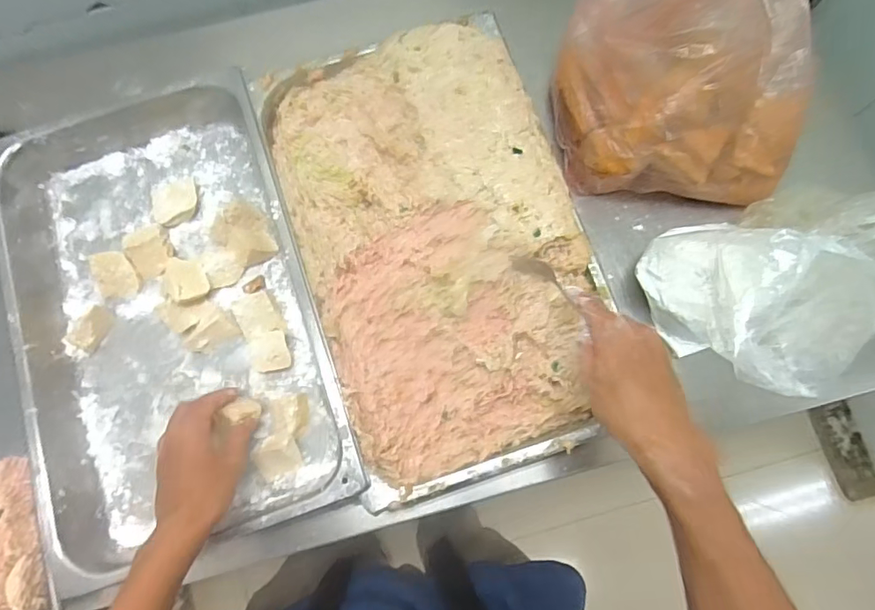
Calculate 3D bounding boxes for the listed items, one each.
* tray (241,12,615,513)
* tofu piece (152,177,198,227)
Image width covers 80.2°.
[{"bbox_3d":[-0.002,-0.075,0.589,0.304,0.062,0.513,-18,79,-3],"label":"tray"},{"bbox_3d":[-0.318,-0.127,0.635,0.051,0.017,0.060,-11,78,-2],"label":"tofu piece"}]

